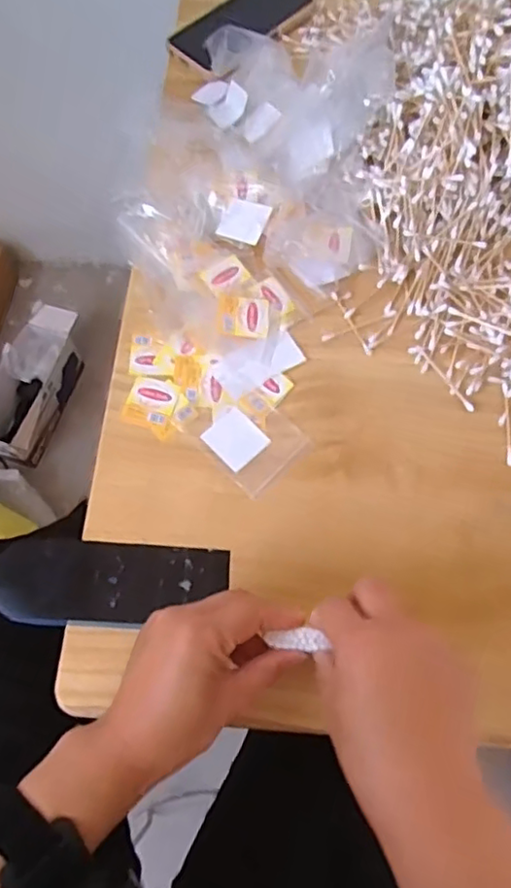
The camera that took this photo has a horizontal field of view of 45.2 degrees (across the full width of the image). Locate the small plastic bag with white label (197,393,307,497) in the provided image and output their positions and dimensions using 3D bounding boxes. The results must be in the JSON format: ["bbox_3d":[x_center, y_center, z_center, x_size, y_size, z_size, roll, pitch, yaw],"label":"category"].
[{"bbox_3d":[-0.002,-0.002,0.487,0.066,0.004,0.067,42,73,16],"label":"small plastic bag with white label"}]

